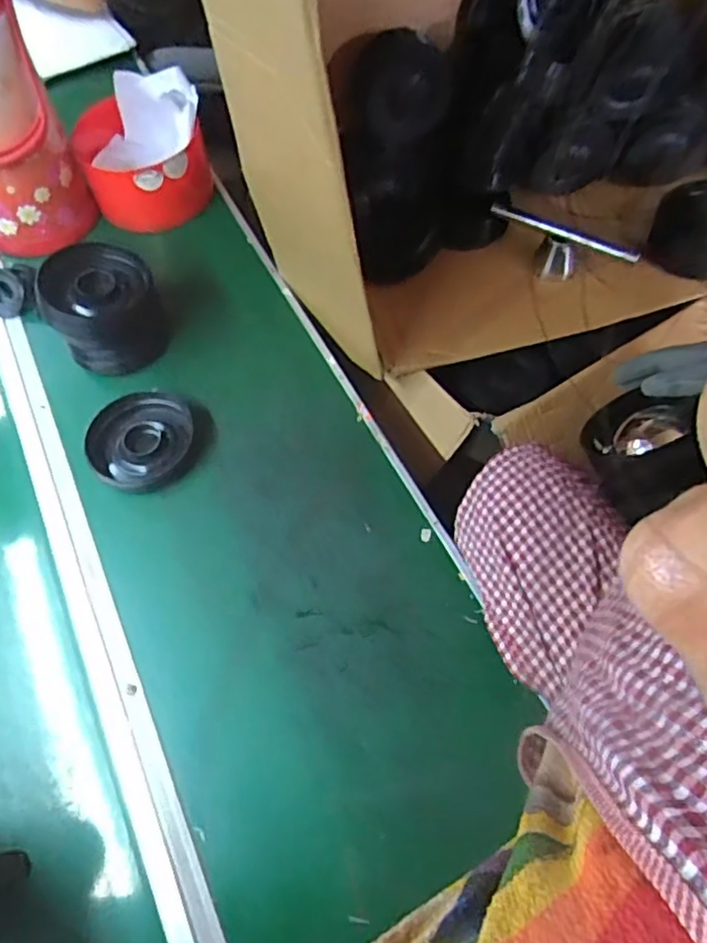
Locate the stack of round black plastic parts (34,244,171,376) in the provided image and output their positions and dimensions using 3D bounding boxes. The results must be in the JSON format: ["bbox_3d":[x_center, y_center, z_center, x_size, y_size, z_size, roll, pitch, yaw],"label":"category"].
[{"bbox_3d":[-0.293,-0.194,0.738,0.124,0.110,0.106,-36,64,-16],"label":"stack of round black plastic parts"}]

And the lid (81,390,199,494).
[{"bbox_3d":[-0.243,-0.035,0.706,0.118,0.019,0.125,-1,60,2],"label":"lid"}]

